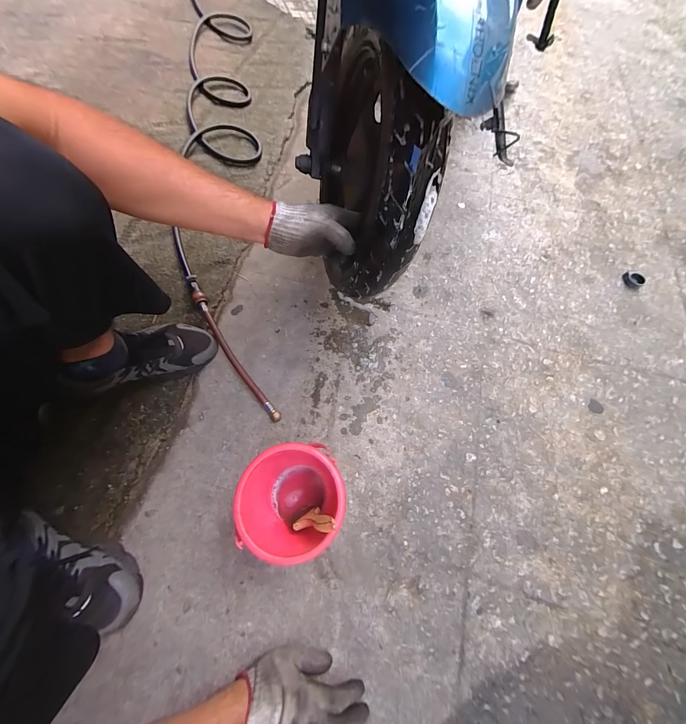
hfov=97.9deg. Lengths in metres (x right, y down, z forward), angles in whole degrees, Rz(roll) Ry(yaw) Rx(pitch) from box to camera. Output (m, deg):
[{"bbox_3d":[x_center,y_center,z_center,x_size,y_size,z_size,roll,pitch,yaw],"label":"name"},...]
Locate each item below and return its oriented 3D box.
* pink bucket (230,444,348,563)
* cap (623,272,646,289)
[{"bbox_3d":[-0.073,0.208,0.456,0.144,0.151,0.142,-1,66,1],"label":"pink bucket"},{"bbox_3d":[0.686,-0.196,0.706,0.043,0.015,0.043,1,67,-2],"label":"cap"}]

